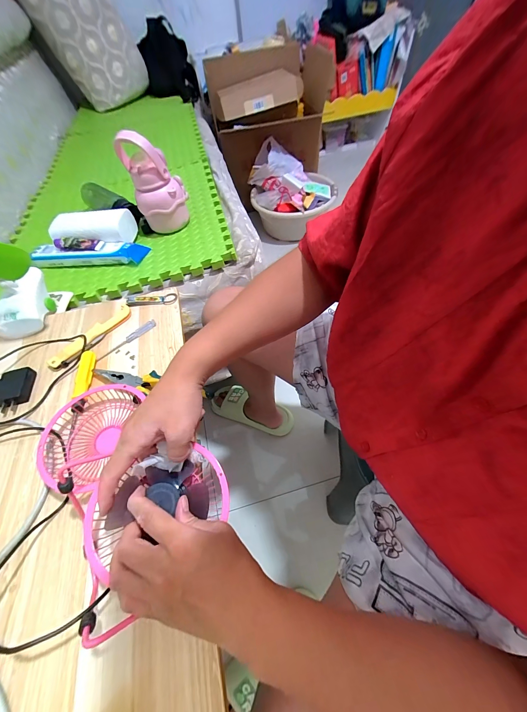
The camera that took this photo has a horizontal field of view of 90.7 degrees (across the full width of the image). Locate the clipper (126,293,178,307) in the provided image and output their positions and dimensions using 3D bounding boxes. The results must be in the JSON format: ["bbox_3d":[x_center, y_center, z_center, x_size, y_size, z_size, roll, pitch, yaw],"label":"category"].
[{"bbox_3d":[-0.214,-0.110,0.498,0.095,0.015,0.027,-7,56,2],"label":"clipper"}]

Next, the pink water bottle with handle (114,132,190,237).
[{"bbox_3d":[-0.260,-0.420,0.634,0.123,0.197,0.106,-22,57,-7],"label":"pink water bottle with handle"}]

